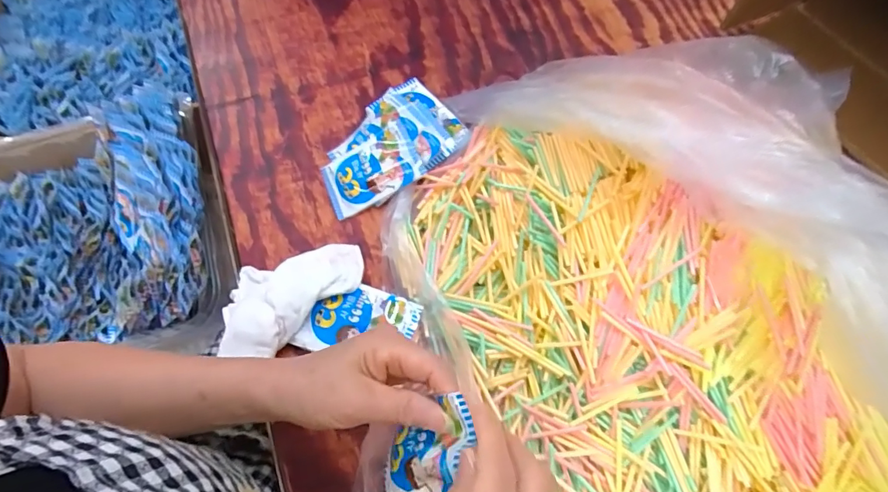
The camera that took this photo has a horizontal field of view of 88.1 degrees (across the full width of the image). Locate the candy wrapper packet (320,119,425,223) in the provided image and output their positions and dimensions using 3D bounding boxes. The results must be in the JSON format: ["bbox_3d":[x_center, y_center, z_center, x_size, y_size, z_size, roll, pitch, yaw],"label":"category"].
[{"bbox_3d":[-0.079,-0.078,0.481,0.099,0.009,0.066,-28,77,12],"label":"candy wrapper packet"}]

